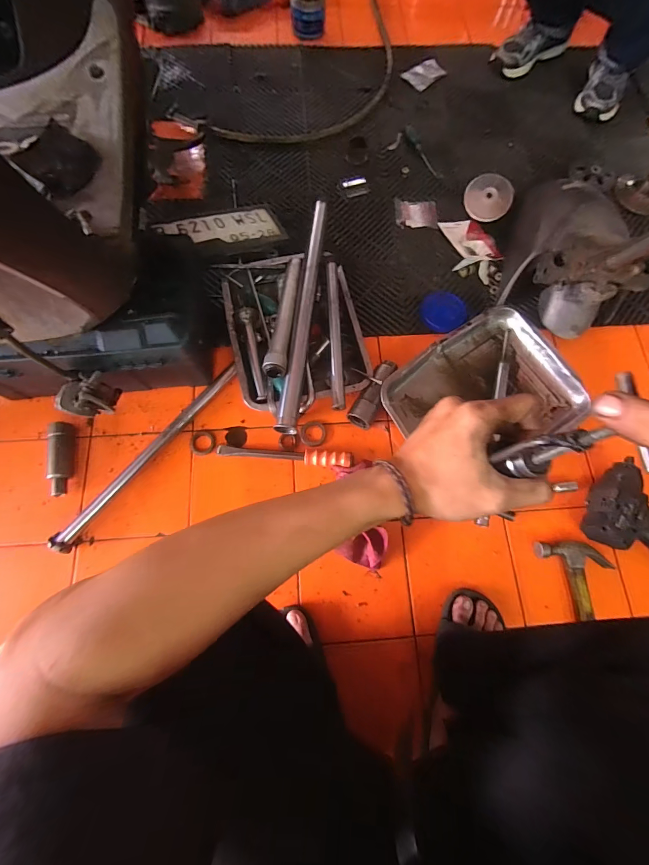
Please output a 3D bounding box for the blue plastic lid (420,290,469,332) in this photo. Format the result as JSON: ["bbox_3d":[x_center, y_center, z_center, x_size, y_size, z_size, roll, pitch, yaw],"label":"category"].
[{"bbox_3d":[0.273,-0.279,0.790,0.099,0.016,0.110,-16,75,-5],"label":"blue plastic lid"}]

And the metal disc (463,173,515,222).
[{"bbox_3d":[0.402,-0.580,0.845,0.114,0.022,0.112,0,92,3],"label":"metal disc"}]

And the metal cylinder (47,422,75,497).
[{"bbox_3d":[-0.502,0.050,0.660,0.032,0.043,0.139,-7,75,-3],"label":"metal cylinder"}]

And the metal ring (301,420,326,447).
[{"bbox_3d":[-0.023,0.002,0.705,0.051,0.005,0.053,0,74,-1],"label":"metal ring"}]

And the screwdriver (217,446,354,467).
[{"bbox_3d":[-0.078,0.047,0.677,0.266,0.033,0.030,5,74,0],"label":"screwdriver"}]

